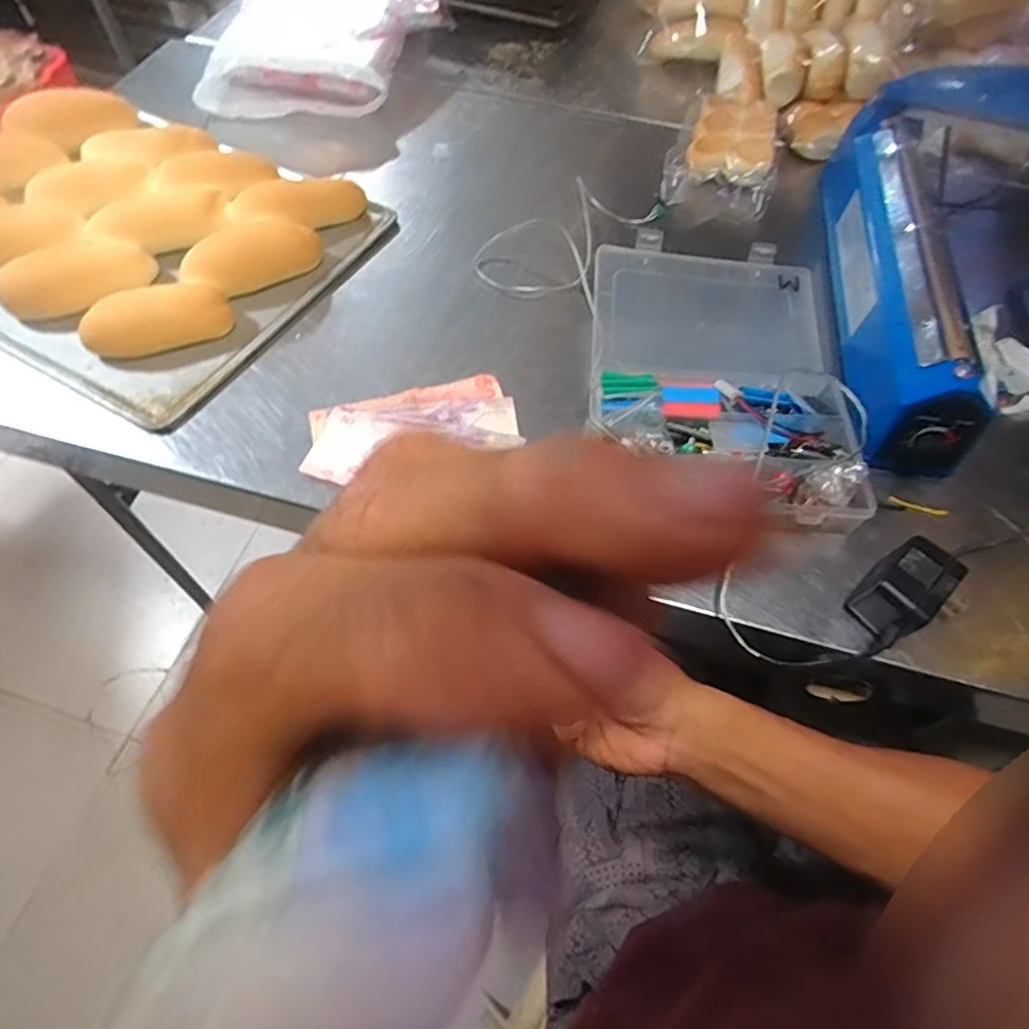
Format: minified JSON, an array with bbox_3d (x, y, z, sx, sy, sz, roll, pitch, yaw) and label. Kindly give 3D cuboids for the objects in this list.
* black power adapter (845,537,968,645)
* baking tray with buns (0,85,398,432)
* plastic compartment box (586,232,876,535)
[{"bbox_3d":[0.256,0.050,0.416,0.056,0.045,0.041,-36,67,-20],"label":"black power adapter"},{"bbox_3d":[-0.379,-0.276,0.596,0.418,0.047,0.322,25,62,13],"label":"baking tray with buns"},{"bbox_3d":[0.172,-0.118,0.515,0.210,0.040,0.265,6,60,2],"label":"plastic compartment box"}]

